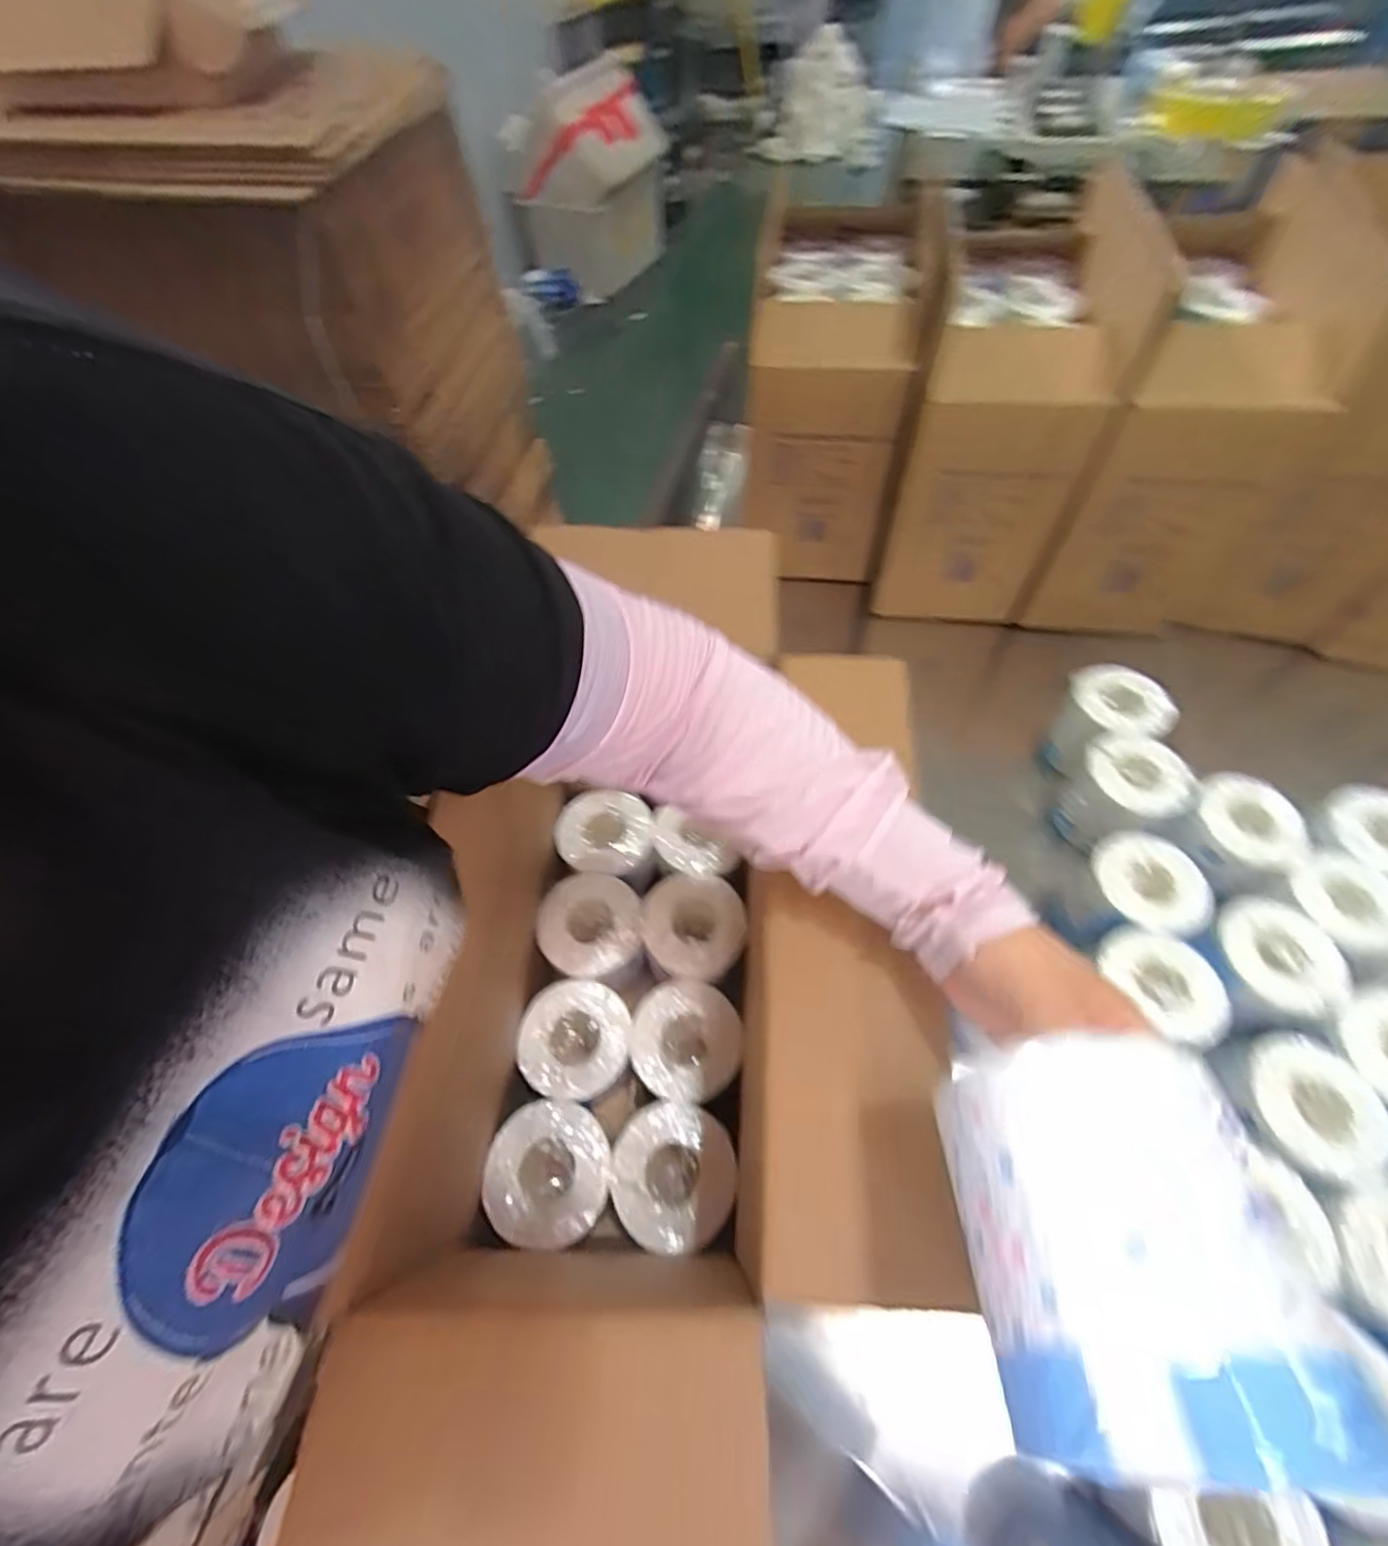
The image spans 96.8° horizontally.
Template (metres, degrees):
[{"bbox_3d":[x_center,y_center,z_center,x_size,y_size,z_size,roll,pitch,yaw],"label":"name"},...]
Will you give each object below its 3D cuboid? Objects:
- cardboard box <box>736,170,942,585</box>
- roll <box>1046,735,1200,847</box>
[{"bbox_3d":[0.204,-0.551,0.934,0.215,0.356,0.334,5,59,7],"label":"cardboard box"},{"bbox_3d":[0.476,0.025,0.692,0.106,0.104,0.103,-2,58,3],"label":"roll"}]

